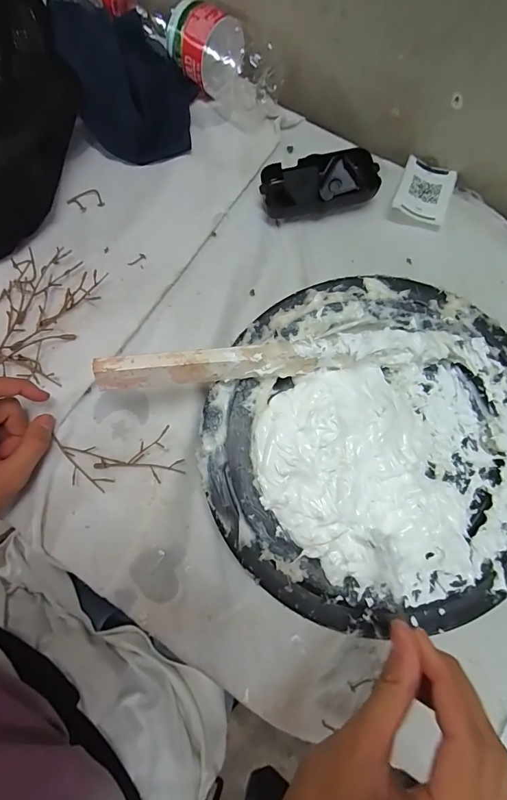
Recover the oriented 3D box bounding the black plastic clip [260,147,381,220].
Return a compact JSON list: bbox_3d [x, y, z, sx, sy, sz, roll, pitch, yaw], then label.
[{"bbox_3d":[0.063,-0.209,0.374,0.108,0.026,0.048,-13,80,-1],"label":"black plastic clip"}]

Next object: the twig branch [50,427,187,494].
[{"bbox_3d":[-0.116,0.052,0.331,0.110,0.020,0.047,-5,80,0],"label":"twig branch"}]

